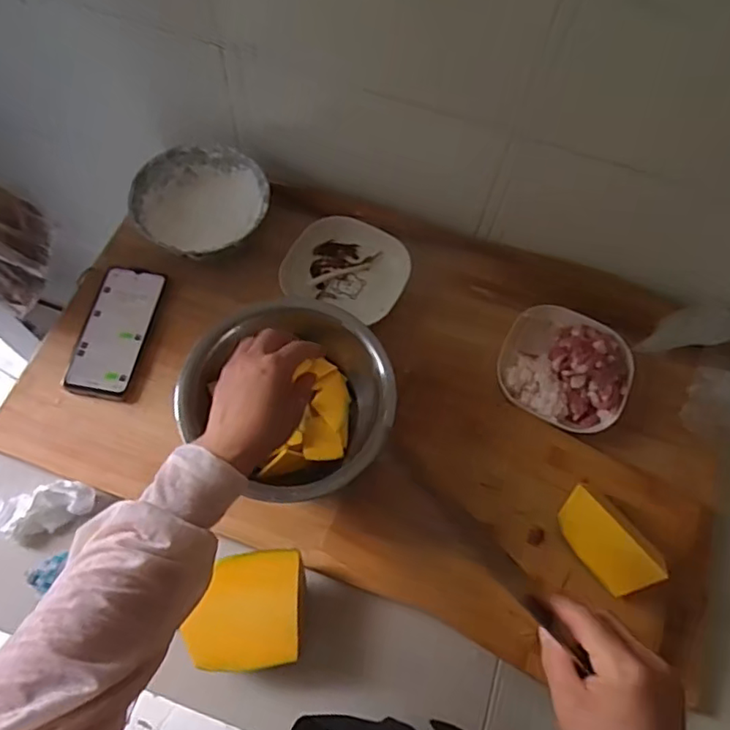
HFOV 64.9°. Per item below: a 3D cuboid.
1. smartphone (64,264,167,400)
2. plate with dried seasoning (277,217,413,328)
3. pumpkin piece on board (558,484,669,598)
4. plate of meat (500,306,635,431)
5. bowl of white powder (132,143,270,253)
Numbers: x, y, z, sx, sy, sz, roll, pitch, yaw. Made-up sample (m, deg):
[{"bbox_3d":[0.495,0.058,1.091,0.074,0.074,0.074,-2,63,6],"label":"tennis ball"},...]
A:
[{"bbox_3d":[-0.285,-0.040,0.661,0.073,0.010,0.162,11,65,2],"label":"smartphone"},{"bbox_3d":[-0.019,-0.120,0.704,0.141,0.034,0.133,17,65,5],"label":"plate with dried seasoning"},{"bbox_3d":[0.232,0.168,0.552,0.048,0.043,0.100,-32,71,-16],"label":"pumpkin piece on board"},{"bbox_3d":[0.229,-0.001,0.653,0.141,0.041,0.142,24,66,8],"label":"plate of meat"},{"bbox_3d":[-0.200,-0.197,0.712,0.156,0.049,0.156,1,65,-2],"label":"bowl of white powder"}]

